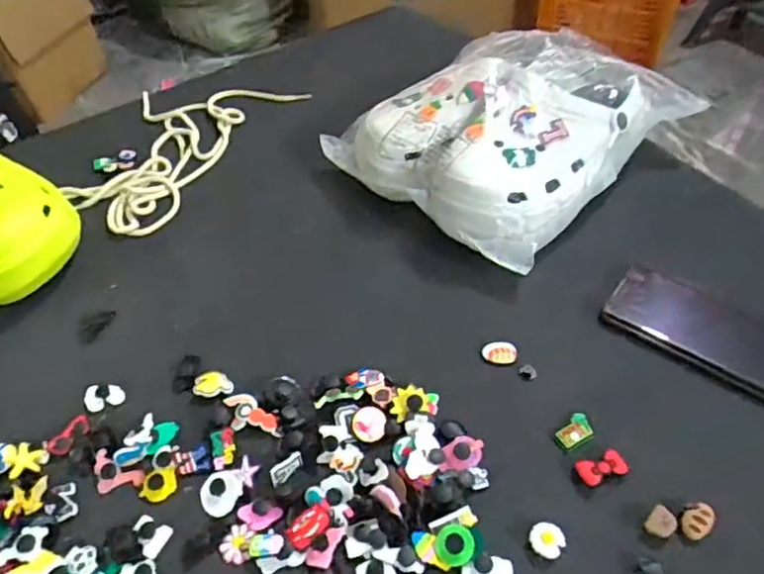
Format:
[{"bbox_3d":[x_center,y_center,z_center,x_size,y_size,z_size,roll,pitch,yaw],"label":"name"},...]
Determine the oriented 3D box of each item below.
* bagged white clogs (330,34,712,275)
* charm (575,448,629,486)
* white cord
[{"bbox_3d":[0.125,-0.167,0.602,0.279,0.098,0.249,-37,58,-25],"label":"bagged white clogs"},{"bbox_3d":[0.149,0.122,0.410,0.030,0.008,0.019,-13,51,-8],"label":"charm"},{"bbox_3d":[-0.238,-0.165,0.692,0.165,0.010,0.270,20,54,18],"label":"white cord"}]

